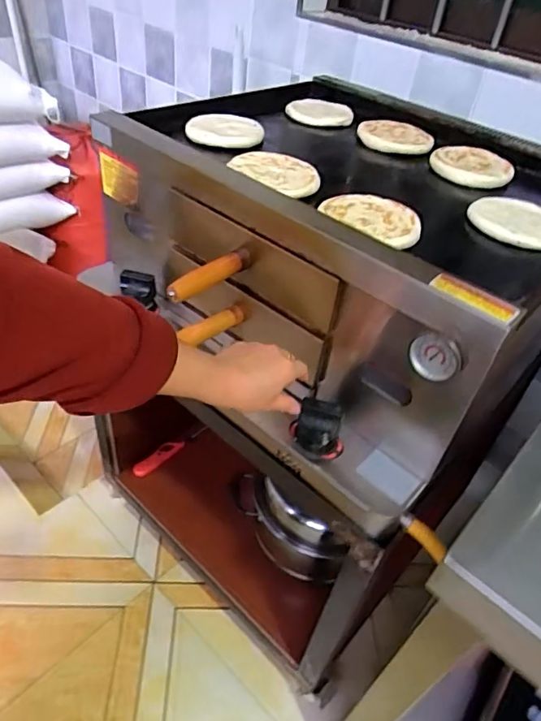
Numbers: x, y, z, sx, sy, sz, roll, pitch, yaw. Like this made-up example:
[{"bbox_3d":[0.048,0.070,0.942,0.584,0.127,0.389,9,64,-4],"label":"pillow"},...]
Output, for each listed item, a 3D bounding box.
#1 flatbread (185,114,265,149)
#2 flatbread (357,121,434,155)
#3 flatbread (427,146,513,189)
[{"bbox_3d":[-0.075,-0.380,0.843,0.124,0.017,0.124,0,42,-9],"label":"flatbread"},{"bbox_3d":[0.226,-0.396,0.908,0.120,0.023,0.120,4,42,-4],"label":"flatbread"},{"bbox_3d":[0.328,-0.319,0.834,0.127,0.018,0.134,20,43,14],"label":"flatbread"}]

